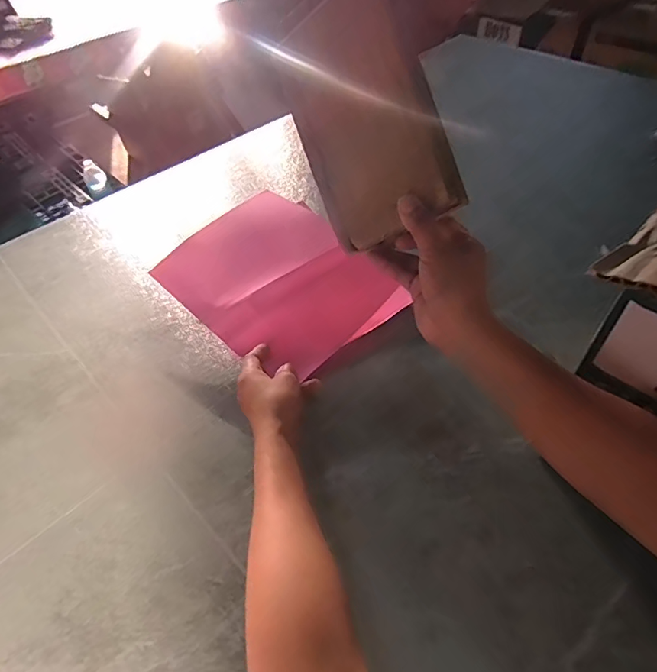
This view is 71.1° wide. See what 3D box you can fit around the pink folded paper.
[{"bbox_3d":[-0.068,-0.070,0.568,0.193,0.020,0.274,-44,65,-9],"label":"pink folded paper"}]

